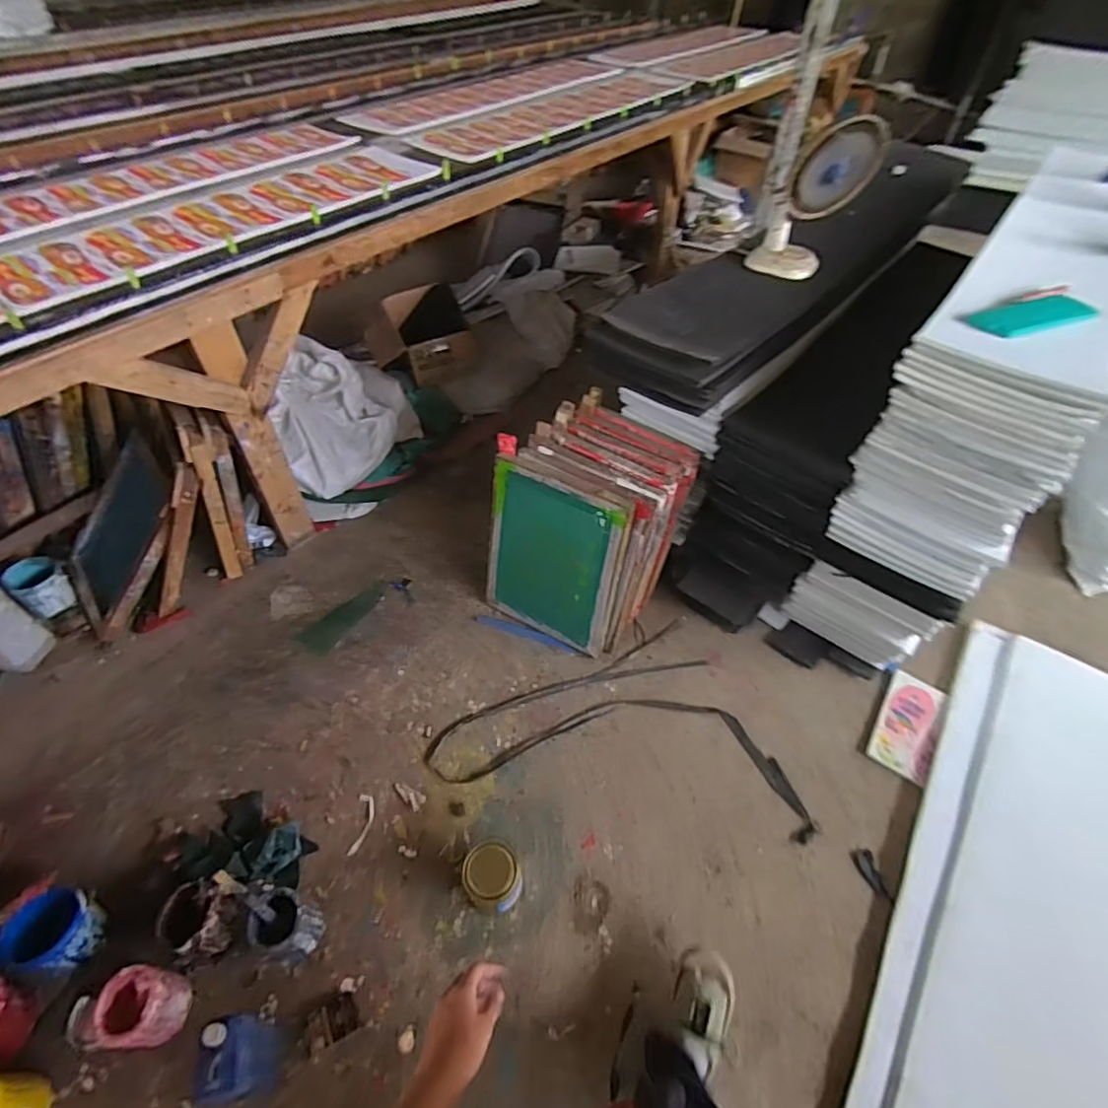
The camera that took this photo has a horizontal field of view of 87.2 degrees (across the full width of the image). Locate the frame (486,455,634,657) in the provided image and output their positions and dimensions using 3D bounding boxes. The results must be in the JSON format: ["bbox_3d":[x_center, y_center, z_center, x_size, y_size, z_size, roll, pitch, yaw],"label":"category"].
[{"bbox_3d":[-0.013,0.018,1.448,0.352,0.438,0.029,23,34,21],"label":"frame"}]

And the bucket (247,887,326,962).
[{"bbox_3d":[-0.493,0.689,1.079,0.109,0.134,0.101,0,48,0],"label":"bucket"}]

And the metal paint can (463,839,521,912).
[{"bbox_3d":[-0.117,0.627,1.131,0.104,0.156,0.102,0,48,0],"label":"metal paint can"}]

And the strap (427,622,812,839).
[{"bbox_3d":[0.139,0.512,1.331,0.729,0.036,0.580,-20,52,-18],"label":"strap"}]

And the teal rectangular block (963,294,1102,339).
[{"bbox_3d":[0.869,-0.435,1.058,0.237,0.009,0.107,-18,50,-13],"label":"teal rectangular block"}]

